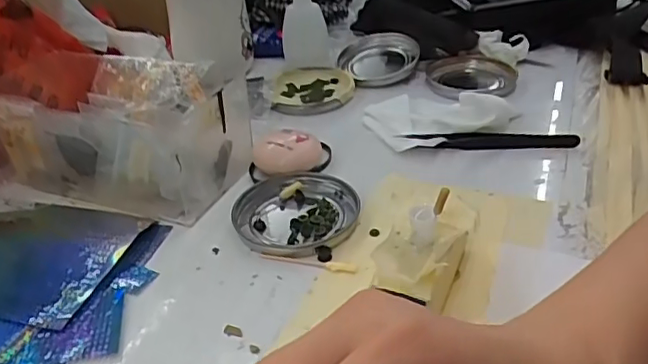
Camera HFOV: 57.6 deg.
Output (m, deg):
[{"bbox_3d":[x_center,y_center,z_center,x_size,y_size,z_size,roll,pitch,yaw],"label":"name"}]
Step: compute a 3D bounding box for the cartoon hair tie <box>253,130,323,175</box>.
[{"bbox_3d":[-0.027,-0.020,0.418,0.046,0.025,0.032,2,33,10],"label":"cartoon hair tie"}]

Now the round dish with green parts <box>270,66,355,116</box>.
[{"bbox_3d":[-0.011,-0.085,0.528,0.071,0.010,0.080,-5,33,-1],"label":"round dish with green parts"}]

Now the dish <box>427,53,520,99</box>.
[{"bbox_3d":[0.133,-0.097,0.533,0.077,0.010,0.080,-3,33,2],"label":"dish"}]

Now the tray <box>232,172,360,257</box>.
[{"bbox_3d":[-0.018,0.019,0.375,0.077,0.010,0.078,-3,33,2],"label":"tray"}]

